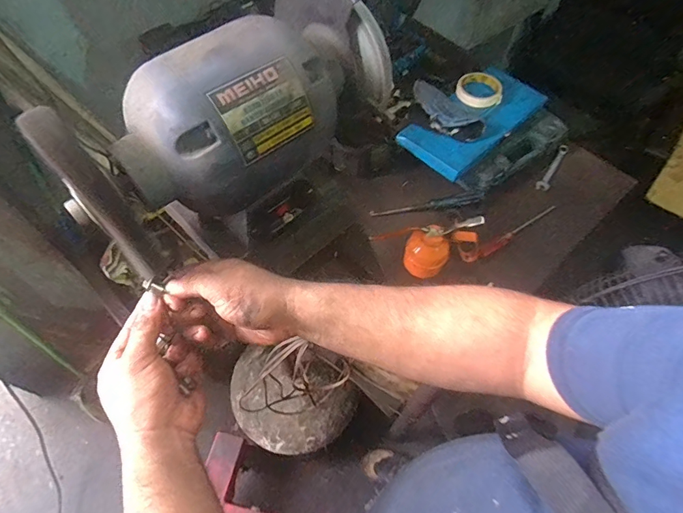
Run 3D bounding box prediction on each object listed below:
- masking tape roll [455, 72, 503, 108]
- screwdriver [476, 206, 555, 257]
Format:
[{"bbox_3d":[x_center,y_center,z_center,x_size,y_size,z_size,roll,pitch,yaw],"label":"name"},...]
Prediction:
[{"bbox_3d":[0.298,-0.358,0.901,0.094,0.029,0.094,1,59,-2],"label":"masking tape roll"},{"bbox_3d":[0.347,-0.052,0.822,0.236,0.025,0.019,-30,65,-19],"label":"screwdriver"}]

